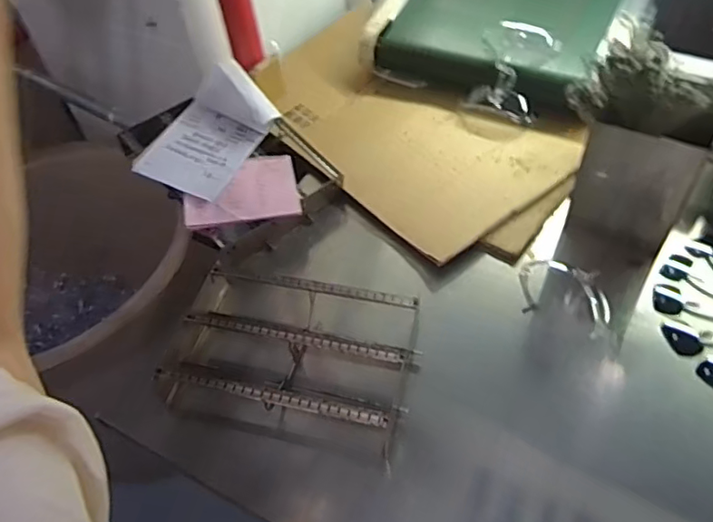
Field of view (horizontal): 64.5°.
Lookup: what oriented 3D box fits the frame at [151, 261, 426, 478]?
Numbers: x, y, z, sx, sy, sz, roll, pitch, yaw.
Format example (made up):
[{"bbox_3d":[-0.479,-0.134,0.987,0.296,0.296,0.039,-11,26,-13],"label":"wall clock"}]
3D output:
[{"bbox_3d":[-0.088,0.124,0.767,0.325,0.096,0.196,9,52,12],"label":"frame"}]

